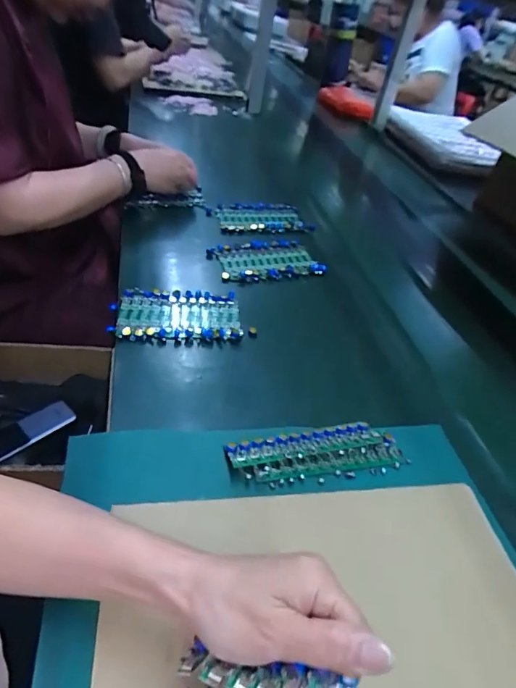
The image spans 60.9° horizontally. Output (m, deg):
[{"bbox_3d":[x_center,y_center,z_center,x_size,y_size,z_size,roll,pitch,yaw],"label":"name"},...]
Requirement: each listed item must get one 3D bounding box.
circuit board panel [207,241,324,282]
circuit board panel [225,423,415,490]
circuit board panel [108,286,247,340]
[{"bbox_3d":[0.011,-0.141,0.742,0.174,0.021,0.107,-7,44,-21],"label":"circuit board panel"},{"bbox_3d":[0.063,0.113,0.452,0.182,0.023,0.054,-4,42,-18],"label":"circuit board panel"},{"bbox_3d":[-0.110,-0.042,0.603,0.166,0.017,0.101,2,41,-12],"label":"circuit board panel"}]

